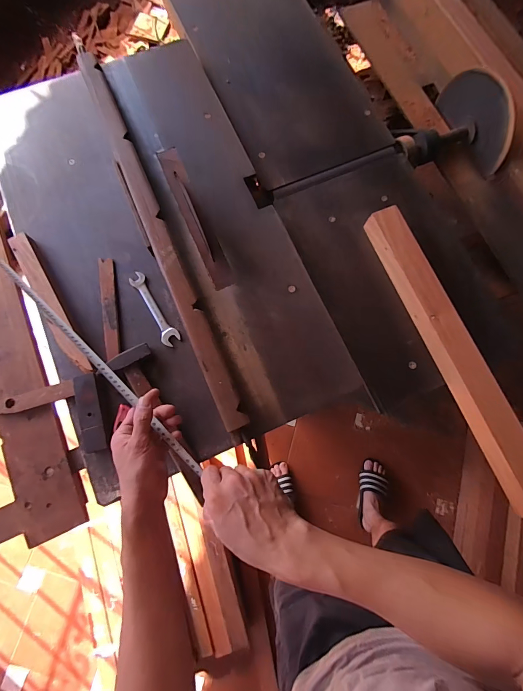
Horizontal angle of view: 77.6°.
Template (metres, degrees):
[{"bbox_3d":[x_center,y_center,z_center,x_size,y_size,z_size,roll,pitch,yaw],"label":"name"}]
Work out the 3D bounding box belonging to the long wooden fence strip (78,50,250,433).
[{"bbox_3d":[-0.208,-0.233,0.627,0.055,0.058,0.839,-23,80,-6],"label":"long wooden fence strip"}]

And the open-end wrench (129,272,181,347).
[{"bbox_3d":[-0.201,-0.071,0.610,0.031,0.008,0.158,-31,80,-8],"label":"open-end wrench"}]

